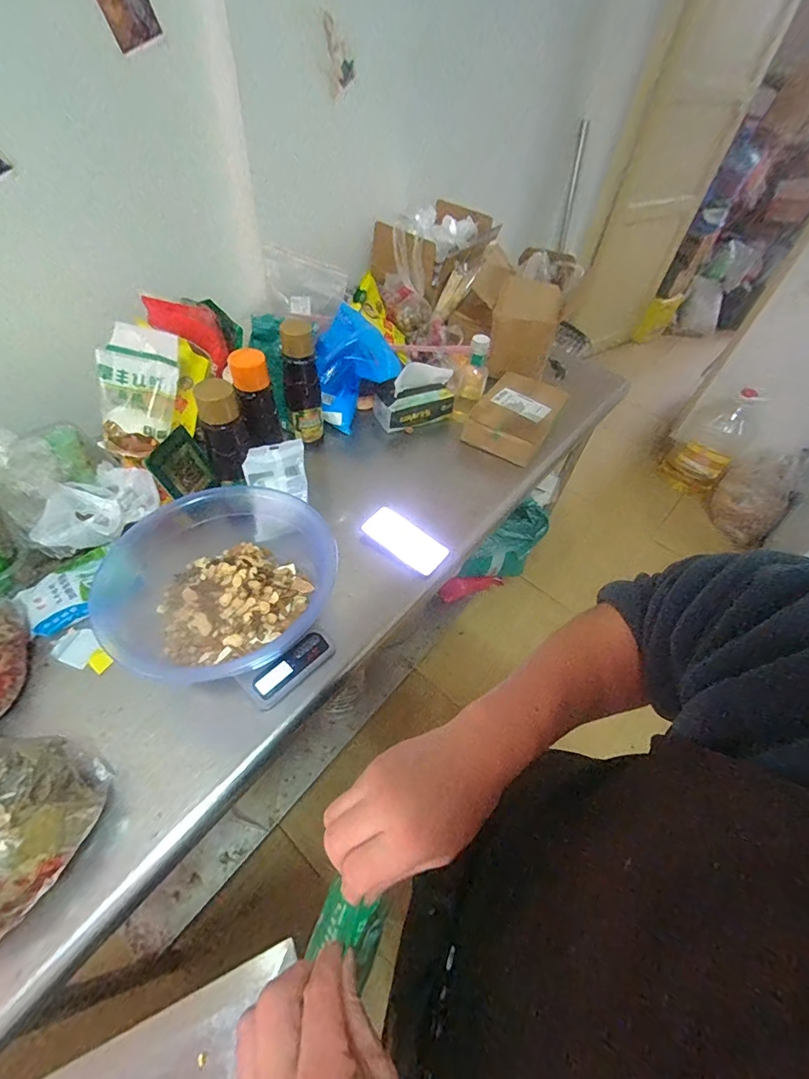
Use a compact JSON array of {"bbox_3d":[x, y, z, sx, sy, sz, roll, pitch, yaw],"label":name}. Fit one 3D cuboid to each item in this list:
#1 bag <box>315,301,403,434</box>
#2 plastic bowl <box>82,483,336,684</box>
[{"bbox_3d":[-0.123,-0.377,0.987,0.180,0.177,0.154,-32,61,-27],"label":"bag"},{"bbox_3d":[-0.255,0.052,0.662,0.283,0.112,0.278,3,52,-4],"label":"plastic bowl"}]

